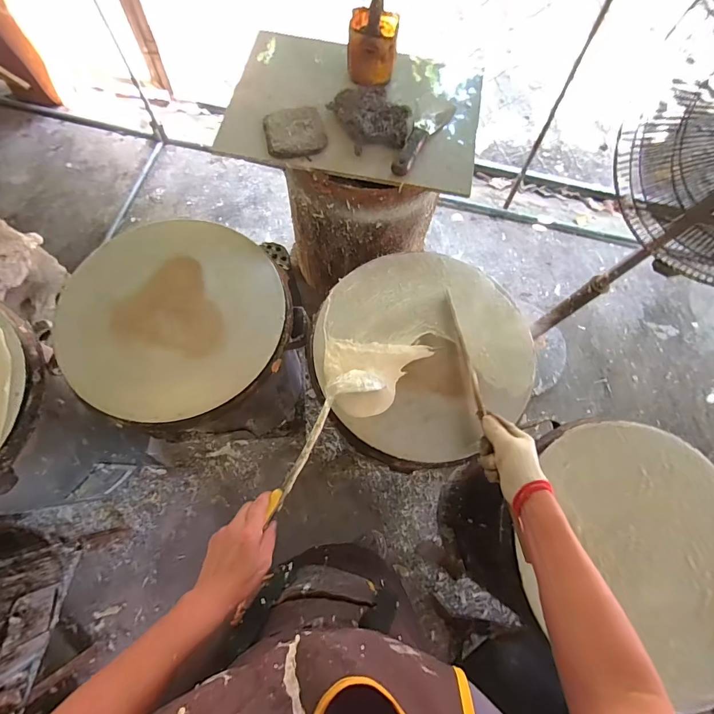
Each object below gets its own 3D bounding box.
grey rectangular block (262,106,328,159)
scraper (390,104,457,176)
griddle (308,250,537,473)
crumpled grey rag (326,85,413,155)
[{"bbox_3d":[-0.116,-0.418,0.692,0.108,0.020,0.103,-14,71,-8],"label":"grey rectangular block"},{"bbox_3d":[0.121,-0.417,0.695,0.048,0.017,0.206,32,71,9],"label":"scraper"},{"bbox_3d":[0.116,-0.022,0.661,0.386,0.067,0.372,1,69,-3],"label":"griddle"},{"bbox_3d":[0.026,-0.454,0.691,0.119,0.032,0.152,-26,73,-12],"label":"crumpled grey rag"}]

